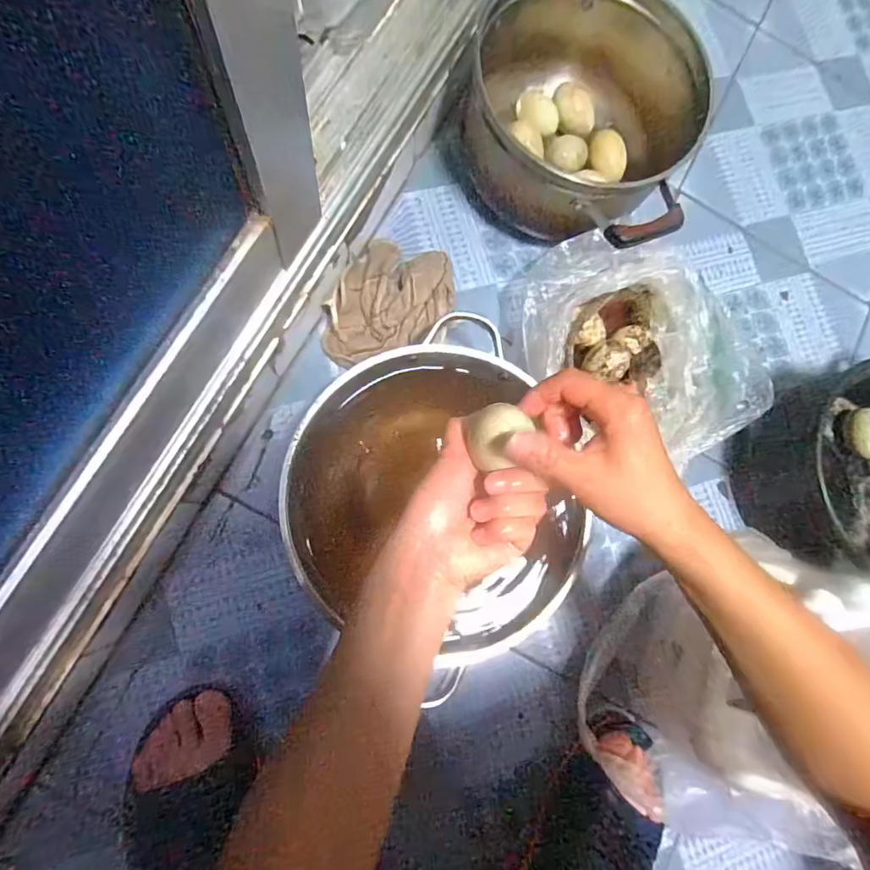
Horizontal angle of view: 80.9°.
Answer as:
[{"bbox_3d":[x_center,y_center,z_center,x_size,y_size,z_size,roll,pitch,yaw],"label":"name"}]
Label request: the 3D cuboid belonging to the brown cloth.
[{"bbox_3d":[-0.051,-0.143,0.573,0.119,0.045,0.155,23,81,-3],"label":"brown cloth"}]

